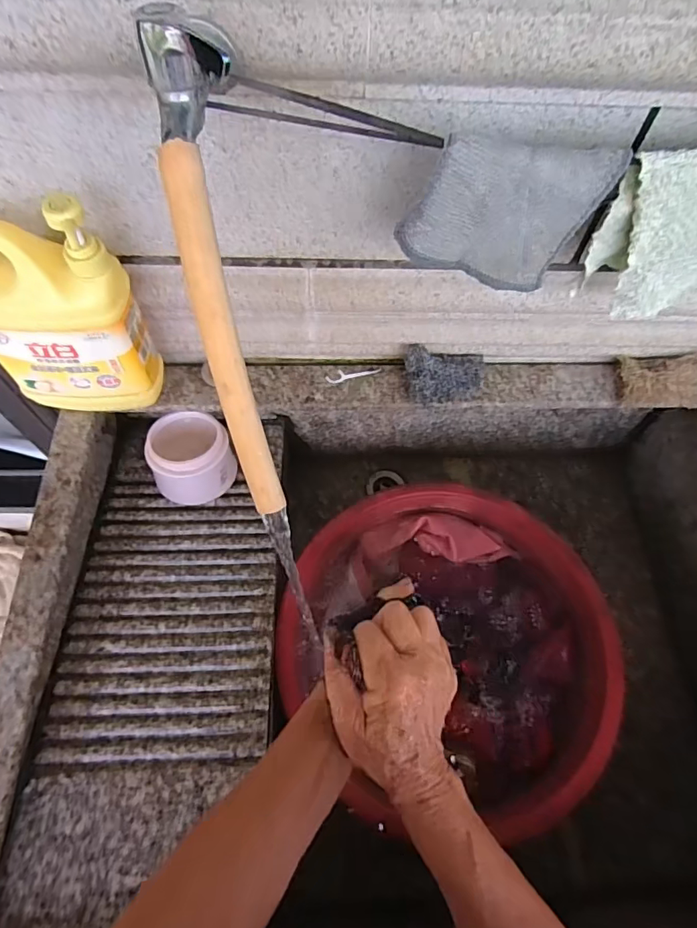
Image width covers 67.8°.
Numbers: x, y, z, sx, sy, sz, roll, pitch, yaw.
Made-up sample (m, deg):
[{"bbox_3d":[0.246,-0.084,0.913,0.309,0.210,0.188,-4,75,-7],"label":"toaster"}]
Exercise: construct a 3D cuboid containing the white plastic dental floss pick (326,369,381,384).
[{"bbox_3d":[0.006,-0.110,0.632,0.067,0.004,0.016,-14,65,-9],"label":"white plastic dental floss pick"}]

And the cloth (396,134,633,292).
[{"bbox_3d":[0.115,-0.183,0.394,0.143,0.108,0.019,0,64,-2],"label":"cloth"}]

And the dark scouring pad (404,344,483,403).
[{"bbox_3d":[0.113,-0.103,0.613,0.097,0.016,0.064,3,98,-14],"label":"dark scouring pad"}]

